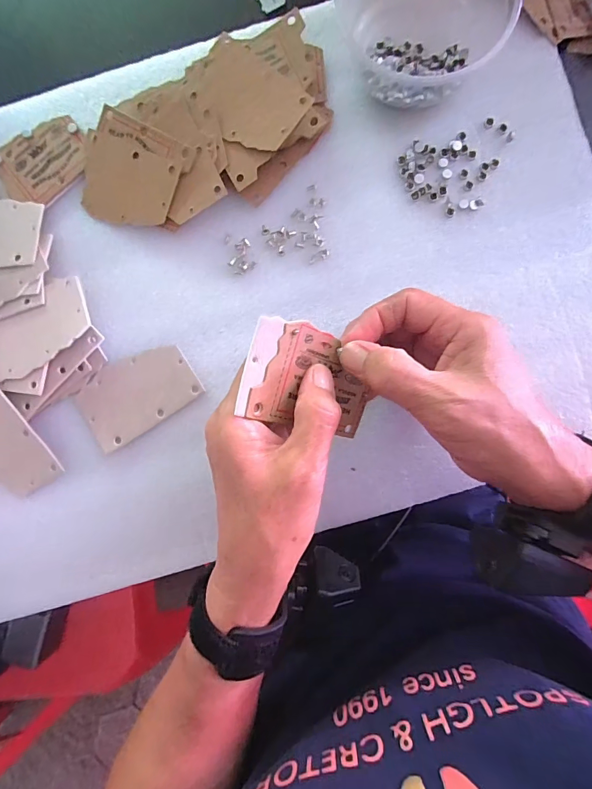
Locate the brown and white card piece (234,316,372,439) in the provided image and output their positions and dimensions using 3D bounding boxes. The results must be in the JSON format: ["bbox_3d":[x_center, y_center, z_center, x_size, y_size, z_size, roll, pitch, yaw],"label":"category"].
[{"bbox_3d":[0.010,-0.008,0.214,0.083,0.004,0.053,15,92,-34],"label":"brown and white card piece"}]

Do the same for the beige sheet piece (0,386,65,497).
[{"bbox_3d":[-0.211,0.033,0.277,0.055,0.007,0.086,-31,97,13],"label":"beige sheet piece"}]

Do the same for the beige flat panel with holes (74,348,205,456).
[{"bbox_3d":[-0.116,-0.002,0.283,0.083,0.006,0.054,-33,87,2],"label":"beige flat panel with holes"}]

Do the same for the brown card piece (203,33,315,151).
[{"bbox_3d":[-0.034,-0.202,0.263,0.078,0.004,0.053,41,96,6],"label":"brown card piece"}]

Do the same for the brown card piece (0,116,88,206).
[{"bbox_3d":[-0.188,-0.174,0.289,0.070,0.004,0.052,-42,88,1],"label":"brown card piece"}]

